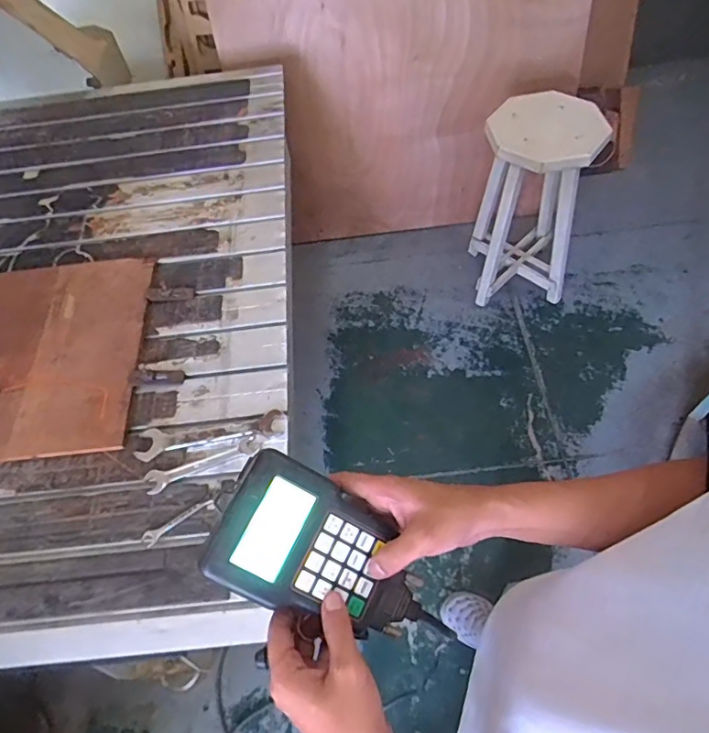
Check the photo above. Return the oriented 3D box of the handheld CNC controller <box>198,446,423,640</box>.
[{"bbox_3d":[-0.025,0.153,0.426,0.181,0.024,0.103,33,71,-11],"label":"handheld CNC controller"}]

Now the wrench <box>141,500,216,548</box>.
[{"bbox_3d":[-0.273,0.243,0.809,0.117,0.005,0.028,-27,61,-12],"label":"wrench"}]

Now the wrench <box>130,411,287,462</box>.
[{"bbox_3d":[-0.245,0.113,0.892,0.253,0.007,0.053,-11,57,-2],"label":"wrench"}]

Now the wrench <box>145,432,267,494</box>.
[{"bbox_3d":[-0.249,0.157,0.868,0.197,0.007,0.039,-22,58,-9],"label":"wrench"}]

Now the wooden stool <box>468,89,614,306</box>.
[{"bbox_3d":[0.557,-0.506,1.671,0.337,0.648,0.293,6,58,9],"label":"wooden stool"}]

